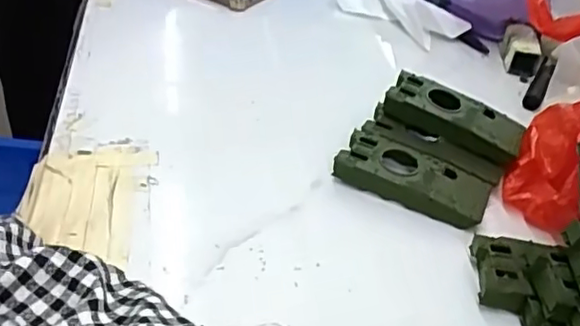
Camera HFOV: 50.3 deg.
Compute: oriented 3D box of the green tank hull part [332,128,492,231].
[{"bbox_3d":[0.086,0.012,0.434,0.103,0.026,0.044,19,39,14],"label":"green tank hull part"}]

